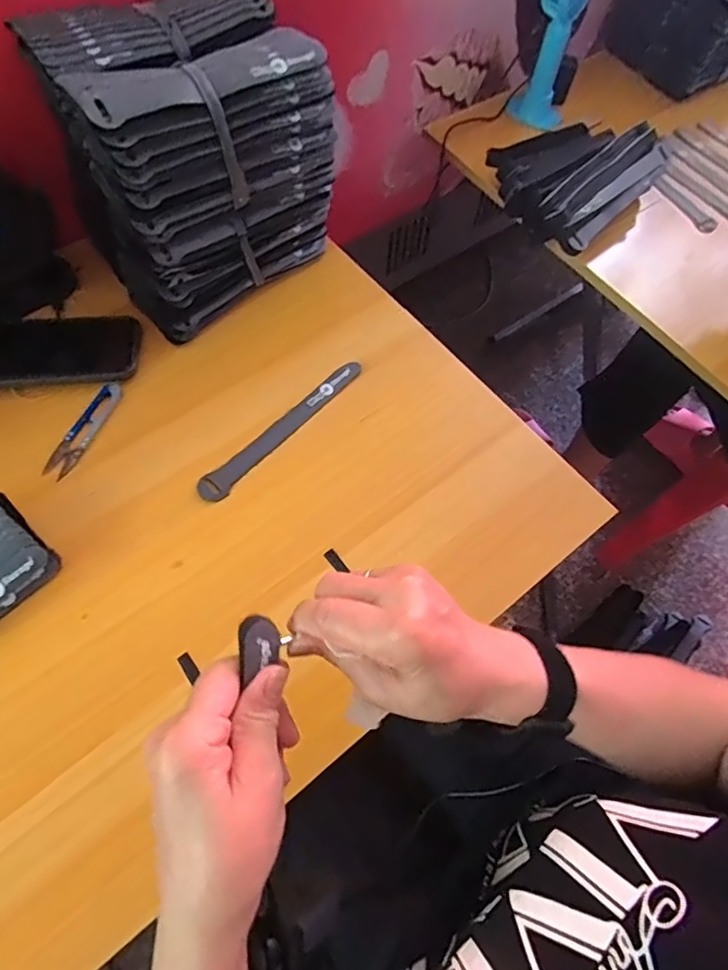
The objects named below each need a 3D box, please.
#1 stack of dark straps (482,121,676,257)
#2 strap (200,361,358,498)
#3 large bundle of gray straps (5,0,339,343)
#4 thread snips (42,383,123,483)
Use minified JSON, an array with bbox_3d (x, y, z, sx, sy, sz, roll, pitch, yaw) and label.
[{"bbox_3d":[0.263,-0.402,0.683,0.172,0.059,0.221,40,69,15],"label":"stack of dark straps"},{"bbox_3d":[-0.074,-0.055,0.505,0.022,0.009,0.195,38,69,21],"label":"strap"},{"bbox_3d":[-0.162,-0.305,0.514,0.218,0.197,0.180,-41,73,-19],"label":"large bundle of gray straps"},{"bbox_3d":[-0.256,-0.052,0.495,0.025,0.007,0.103,21,66,7],"label":"thread snips"}]

